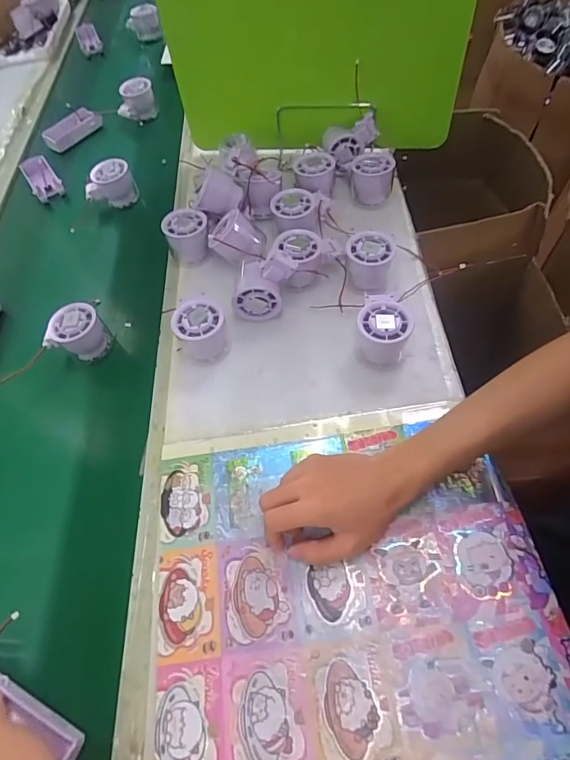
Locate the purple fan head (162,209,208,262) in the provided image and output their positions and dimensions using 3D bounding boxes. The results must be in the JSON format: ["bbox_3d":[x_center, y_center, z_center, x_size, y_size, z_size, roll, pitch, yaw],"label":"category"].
[{"bbox_3d":[-0.129,-0.191,0.617,0.057,0.055,0.049,-20,58,-8],"label":"purple fan head"}]

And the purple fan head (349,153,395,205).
[{"bbox_3d":[0.120,-0.280,0.639,0.058,0.063,0.047,5,58,8],"label":"purple fan head"}]

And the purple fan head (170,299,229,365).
[{"bbox_3d":[-0.096,-0.056,0.531,0.058,0.056,0.058,-13,57,-3],"label":"purple fan head"}]

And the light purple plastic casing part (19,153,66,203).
[{"bbox_3d":[-0.414,-0.345,0.779,0.049,0.015,0.103,-34,74,-16],"label":"light purple plastic casing part"}]

